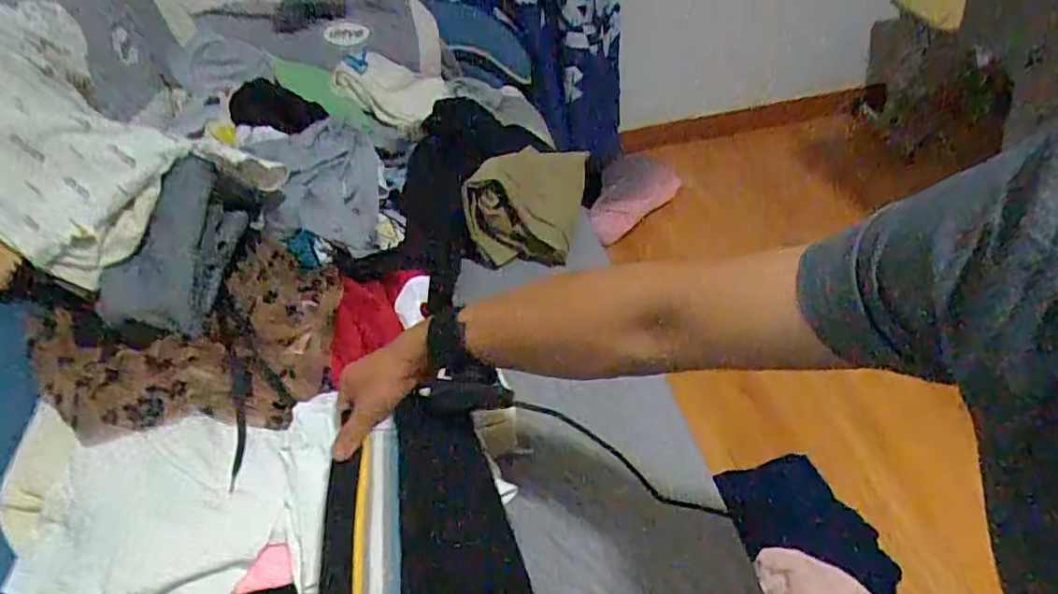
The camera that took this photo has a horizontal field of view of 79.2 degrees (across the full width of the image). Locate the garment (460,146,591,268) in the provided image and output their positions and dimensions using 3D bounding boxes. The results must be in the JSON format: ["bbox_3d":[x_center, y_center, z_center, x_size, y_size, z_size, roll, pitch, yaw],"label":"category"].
[{"bbox_3d":[-0.008,-0.123,0.907,0.178,0.205,0.036,12,45,19],"label":"garment"}]

